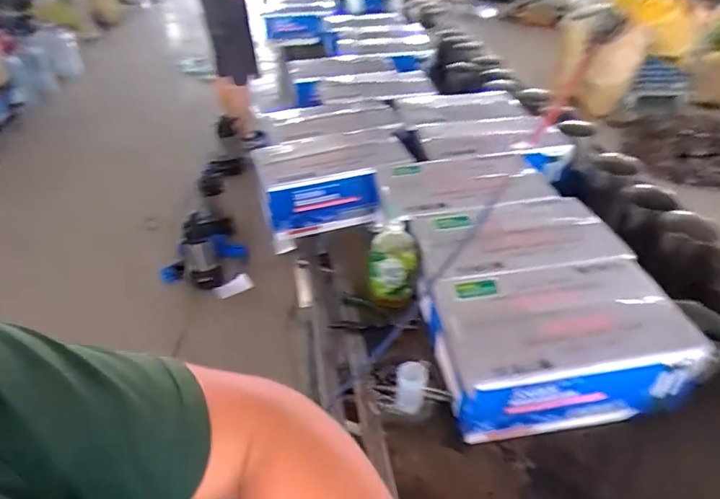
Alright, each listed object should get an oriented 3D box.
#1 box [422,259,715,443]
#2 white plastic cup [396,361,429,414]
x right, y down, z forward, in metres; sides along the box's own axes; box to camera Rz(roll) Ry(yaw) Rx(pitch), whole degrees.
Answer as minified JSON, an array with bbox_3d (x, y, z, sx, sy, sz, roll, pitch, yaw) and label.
[{"bbox_3d":[0.356,0.170,0.907,0.405,0.157,0.246,-6,38,-6],"label":"box"},{"bbox_3d":[0.089,0.240,0.846,0.050,0.094,0.040,4,38,7],"label":"white plastic cup"}]

